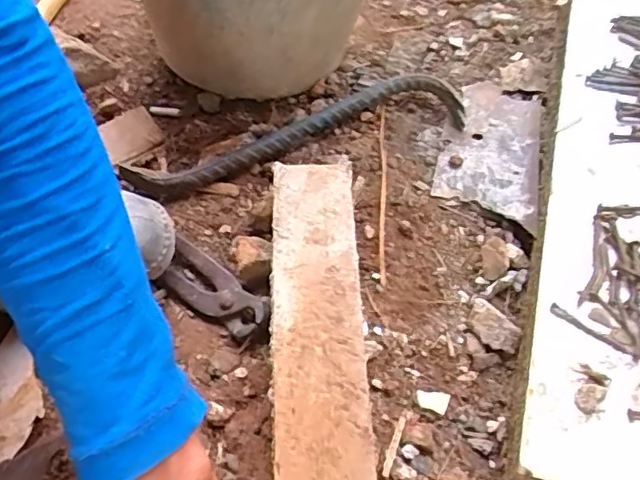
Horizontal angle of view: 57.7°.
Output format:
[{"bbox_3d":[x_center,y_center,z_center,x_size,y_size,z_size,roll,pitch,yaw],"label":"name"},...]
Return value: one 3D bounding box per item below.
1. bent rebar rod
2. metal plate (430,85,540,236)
[{"bbox_3d":[-0.023,-0.094,0.506,0.290,0.029,0.071,-14,56,-10],"label":"bent rebar rod"},{"bbox_3d":[0.144,-0.079,0.492,0.092,0.007,0.165,7,52,16],"label":"metal plate"}]

